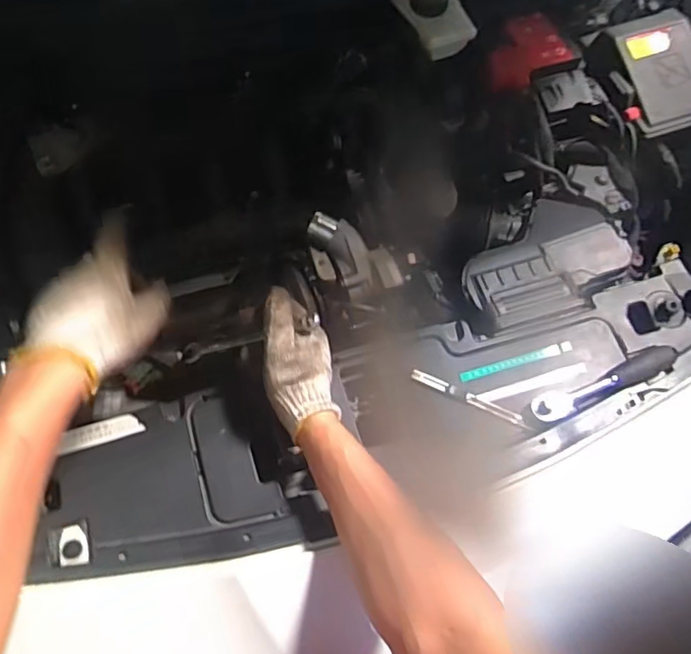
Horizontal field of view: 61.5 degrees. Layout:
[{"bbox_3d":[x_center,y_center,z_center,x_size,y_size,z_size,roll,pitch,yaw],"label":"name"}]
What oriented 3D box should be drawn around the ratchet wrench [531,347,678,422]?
[{"bbox_3d":[0.290,0.064,0.650,0.183,0.030,0.029,-20,67,-13],"label":"ratchet wrench"}]

